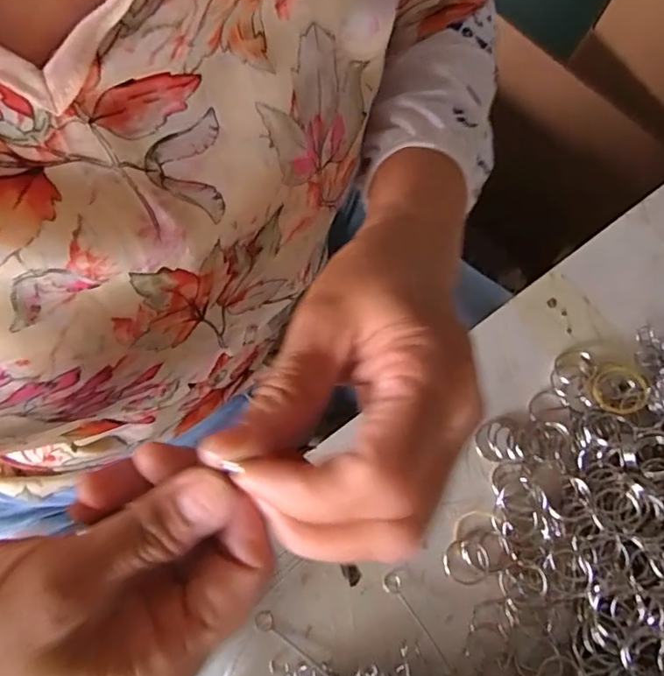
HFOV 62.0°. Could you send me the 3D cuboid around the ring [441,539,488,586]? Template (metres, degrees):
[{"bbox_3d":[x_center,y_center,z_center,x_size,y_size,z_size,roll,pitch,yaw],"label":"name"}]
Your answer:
[{"bbox_3d":[0.076,0.128,0.315,0.025,0.004,0.024,2,76,-1],"label":"ring"}]

